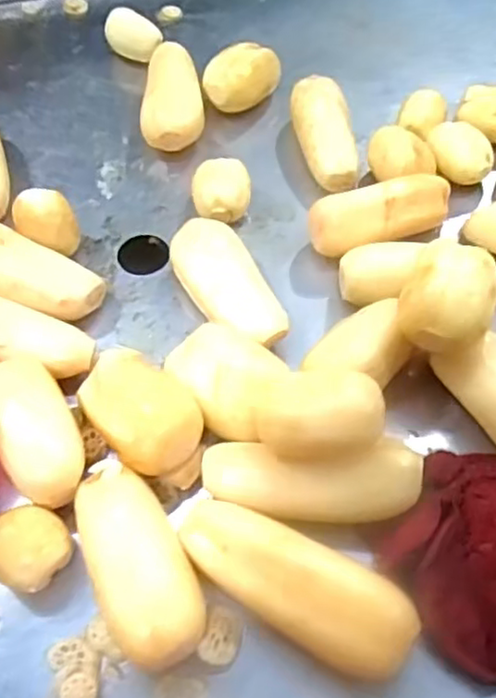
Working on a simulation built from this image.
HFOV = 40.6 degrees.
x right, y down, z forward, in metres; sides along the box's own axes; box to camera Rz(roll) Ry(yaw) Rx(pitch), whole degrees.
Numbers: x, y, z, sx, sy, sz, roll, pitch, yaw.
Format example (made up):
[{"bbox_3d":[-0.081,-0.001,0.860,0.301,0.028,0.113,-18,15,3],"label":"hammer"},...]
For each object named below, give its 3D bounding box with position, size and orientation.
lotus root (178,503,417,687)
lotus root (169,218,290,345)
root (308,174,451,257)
[{"bbox_3d":[0.034,0.185,0.529,0.194,0.053,0.072,30,62,19],"label":"lotus root"},{"bbox_3d":[-0.025,-0.062,0.693,0.074,0.051,0.171,-23,59,-13],"label":"lotus root"},{"bbox_3d":[0.149,-0.146,0.737,0.166,0.063,0.058,-17,58,-10],"label":"root"}]

